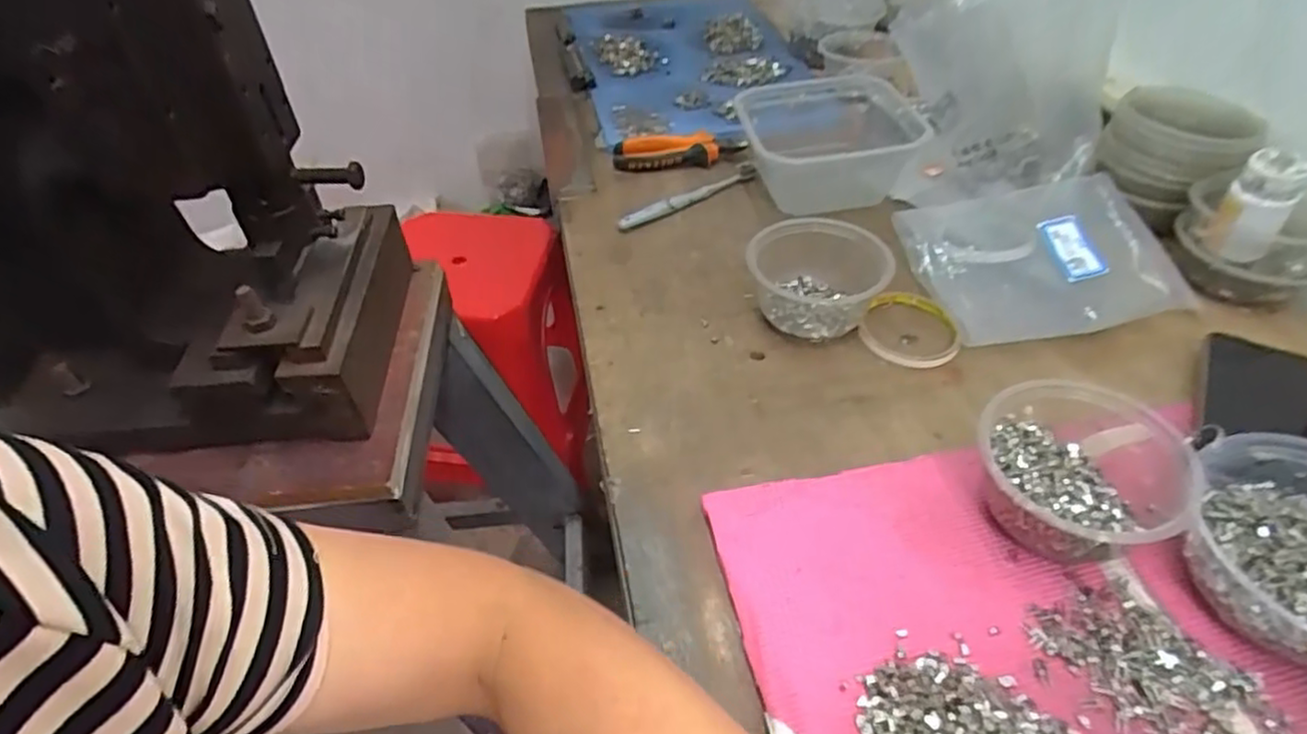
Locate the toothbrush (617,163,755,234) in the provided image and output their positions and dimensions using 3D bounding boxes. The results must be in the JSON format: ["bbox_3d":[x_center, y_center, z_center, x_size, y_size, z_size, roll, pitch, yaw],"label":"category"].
[{"bbox_3d":[0.038,-0.182,0.739,0.177,0.013,0.022,-29,50,-24],"label":"toothbrush"}]

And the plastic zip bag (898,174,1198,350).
[{"bbox_3d":[0.344,-0.100,0.615,0.214,0.035,0.163,-10,45,-8],"label":"plastic zip bag"}]

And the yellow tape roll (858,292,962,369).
[{"bbox_3d":[0.215,-0.034,0.584,0.080,0.016,0.084,9,45,11],"label":"yellow tape roll"}]

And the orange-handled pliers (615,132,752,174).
[{"bbox_3d":[0.029,-0.243,0.785,0.147,0.029,0.040,-4,44,-2],"label":"orange-handled pliers"}]

